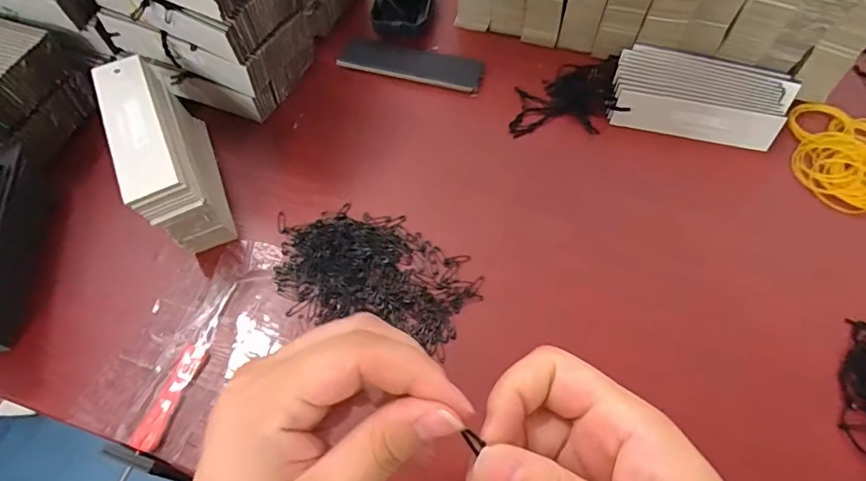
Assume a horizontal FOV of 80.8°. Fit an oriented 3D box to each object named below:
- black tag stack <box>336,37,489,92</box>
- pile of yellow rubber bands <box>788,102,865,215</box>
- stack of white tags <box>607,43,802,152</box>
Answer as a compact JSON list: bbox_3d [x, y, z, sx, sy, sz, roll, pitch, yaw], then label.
[{"bbox_3d":[-0.019,-0.160,0.457,0.126,0.007,0.040,10,60,5],"label":"black tag stack"},{"bbox_3d":[0.337,-0.068,0.404,0.089,0.015,0.106,15,61,8],"label":"pile of yellow rubber bands"},{"bbox_3d":[0.220,-0.119,0.423,0.135,0.029,0.079,17,61,9],"label":"stack of white tags"}]

